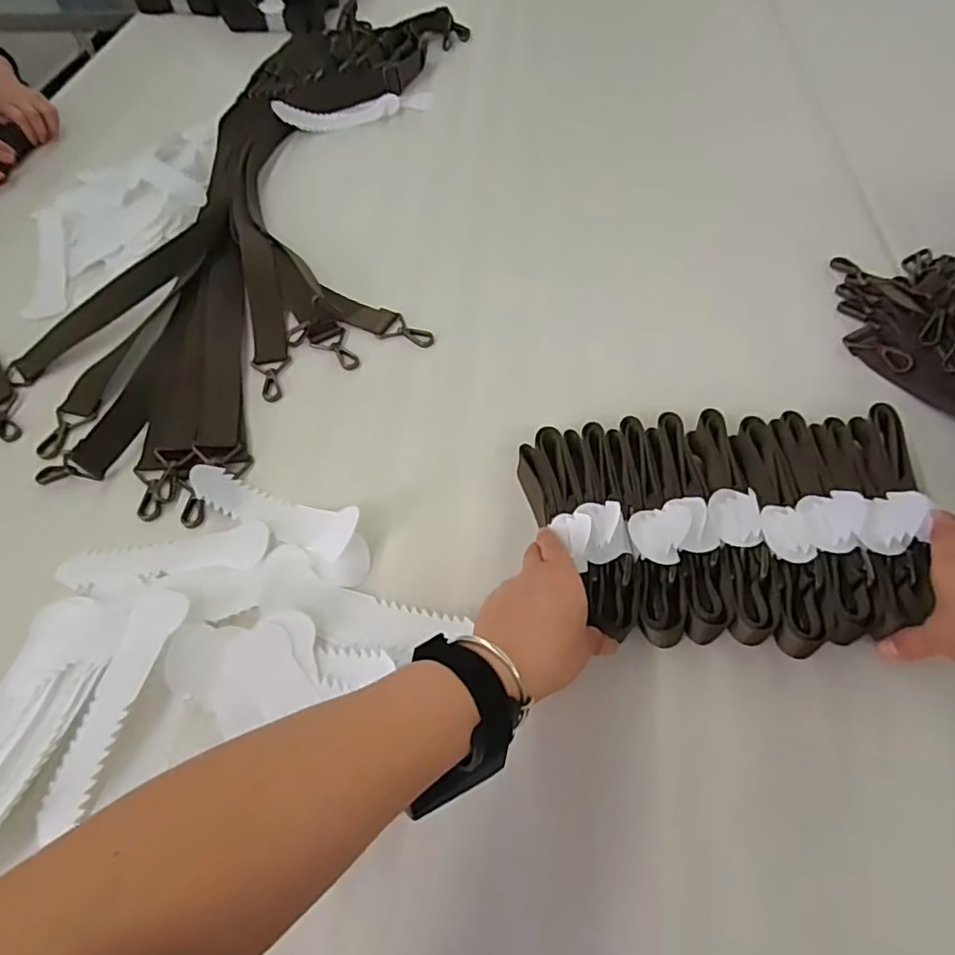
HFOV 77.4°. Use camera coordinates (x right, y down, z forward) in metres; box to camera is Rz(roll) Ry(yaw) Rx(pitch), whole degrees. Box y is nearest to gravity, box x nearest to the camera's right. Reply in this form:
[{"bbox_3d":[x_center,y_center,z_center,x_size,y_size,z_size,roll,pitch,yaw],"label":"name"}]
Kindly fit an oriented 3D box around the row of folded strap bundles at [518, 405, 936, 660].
[{"bbox_3d":[0.195,0.028,0.478,0.307,0.052,0.195,1,56,4],"label":"row of folded strap bundles"}]

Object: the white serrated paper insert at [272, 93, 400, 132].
[{"bbox_3d":[-0.213,-0.569,0.928,0.194,0.013,0.058,-19,82,-19],"label":"white serrated paper insert"}]

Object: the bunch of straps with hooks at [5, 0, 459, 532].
[{"bbox_3d":[-0.221,-0.405,0.808,0.384,0.041,1.011,8,57,8],"label":"bunch of straps with hooks"}]

